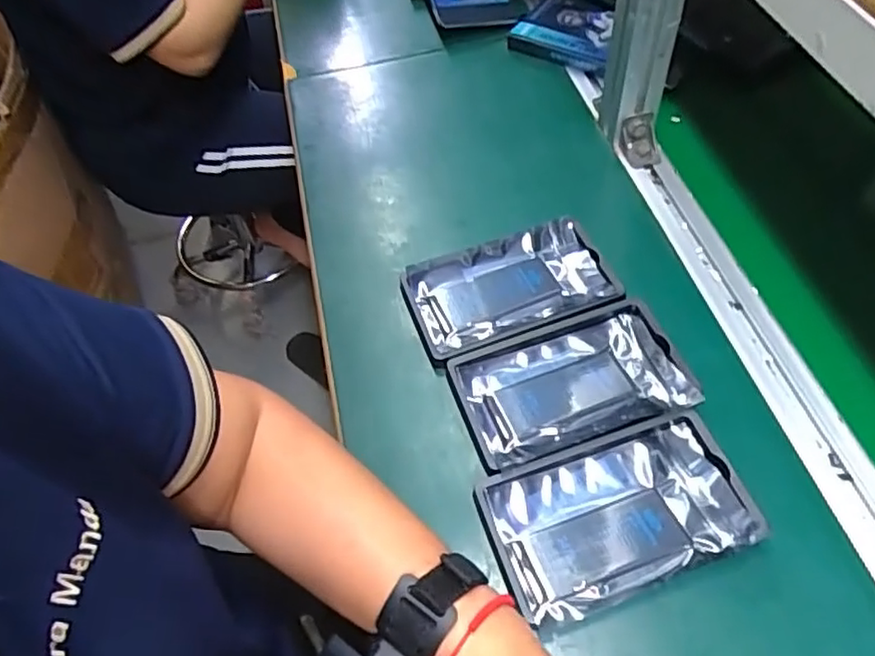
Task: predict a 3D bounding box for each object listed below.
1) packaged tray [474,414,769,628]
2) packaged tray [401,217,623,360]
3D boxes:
[{"bbox_3d":[0.113,0.115,0.407,0.155,0.022,0.093,-17,56,-8],"label":"packaged tray"},{"bbox_3d":[0.057,-0.031,0.521,0.156,0.022,0.092,-17,56,-9],"label":"packaged tray"}]

